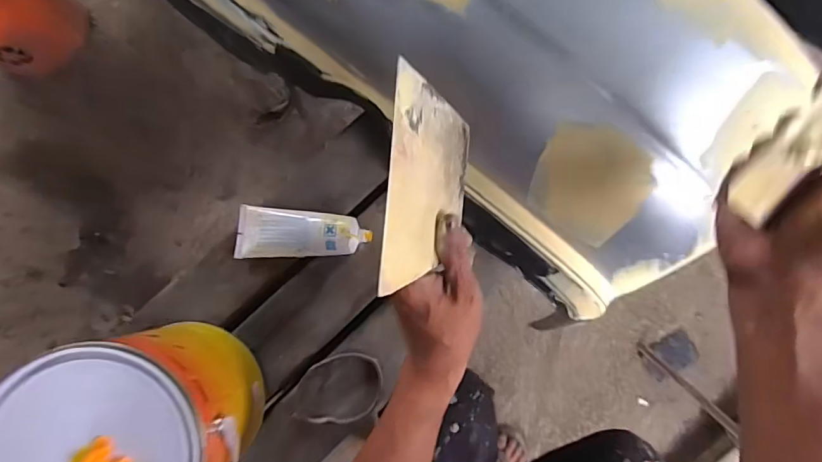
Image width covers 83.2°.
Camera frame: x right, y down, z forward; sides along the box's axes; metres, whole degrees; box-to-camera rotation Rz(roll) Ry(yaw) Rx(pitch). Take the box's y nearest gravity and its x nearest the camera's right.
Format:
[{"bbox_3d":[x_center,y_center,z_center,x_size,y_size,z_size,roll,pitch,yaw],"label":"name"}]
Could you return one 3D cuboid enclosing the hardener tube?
[{"bbox_3d":[-0.114,0.002,0.483,0.144,0.027,0.053,2,85,3],"label":"hardener tube"}]

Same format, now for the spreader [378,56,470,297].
[{"bbox_3d":[0.013,-0.030,0.316,0.004,0.091,0.134,8,94,36],"label":"spreader"}]

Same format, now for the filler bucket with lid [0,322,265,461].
[{"bbox_3d":[-0.211,0.157,0.383,0.149,0.165,0.137,0,85,3],"label":"filler bucket with lid"}]

